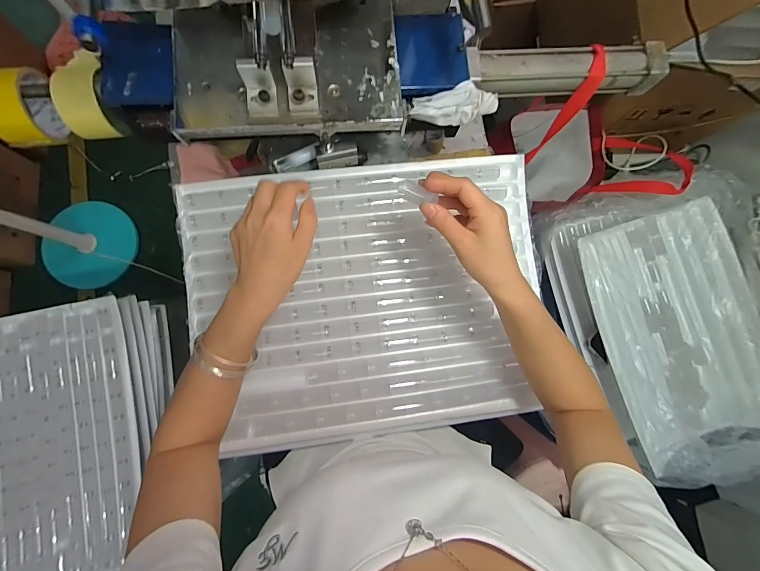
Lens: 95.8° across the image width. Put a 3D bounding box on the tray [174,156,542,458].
[{"bbox_3d":[-0.009,0.019,0.455,0.453,0.039,0.350,-8,83,-5],"label":"tray"}]

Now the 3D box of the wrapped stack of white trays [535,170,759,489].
[{"bbox_3d":[0.580,0.083,0.684,0.364,0.146,0.592,-20,84,-6],"label":"wrapped stack of white trays"}]

